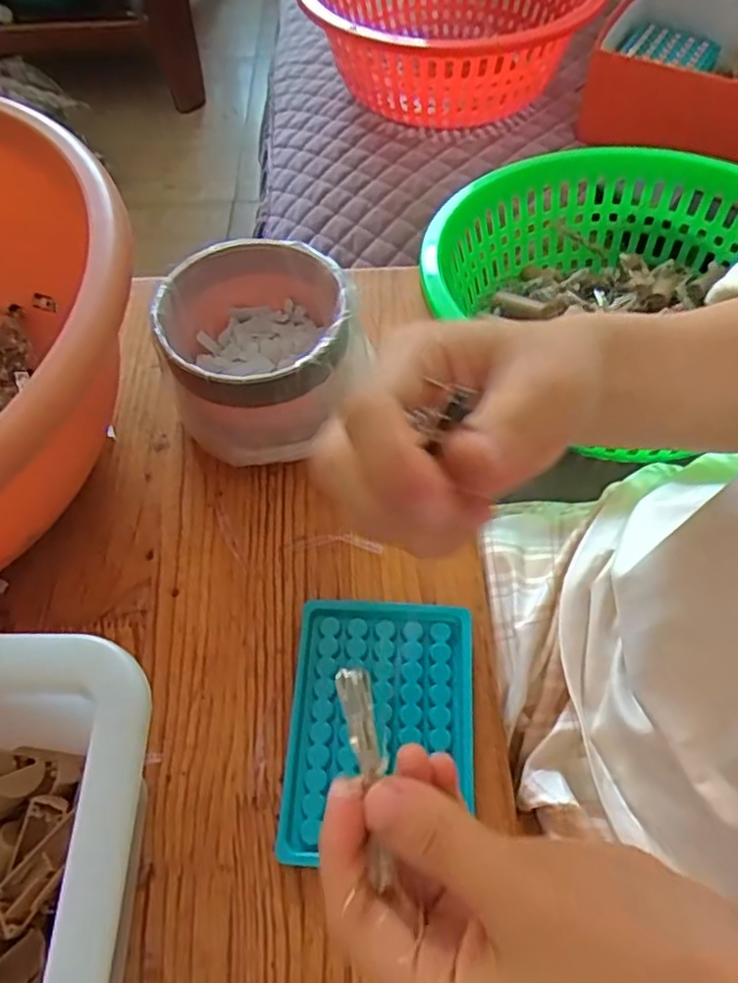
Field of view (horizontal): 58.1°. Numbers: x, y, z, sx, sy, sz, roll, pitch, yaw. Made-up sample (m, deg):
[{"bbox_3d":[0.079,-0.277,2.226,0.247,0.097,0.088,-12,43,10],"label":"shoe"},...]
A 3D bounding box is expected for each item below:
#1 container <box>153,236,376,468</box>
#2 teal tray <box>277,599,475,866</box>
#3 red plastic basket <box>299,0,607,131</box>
[{"bbox_3d":[-0.067,-0.087,0.431,0.111,0.088,0.117,0,59,0],"label":"container"},{"bbox_3d":[0.007,0.121,0.351,0.095,0.008,0.130,2,59,2],"label":"teal tray"},{"bbox_3d":[0.082,-0.531,0.766,0.293,0.135,0.325,-8,59,-4],"label":"red plastic basket"}]

